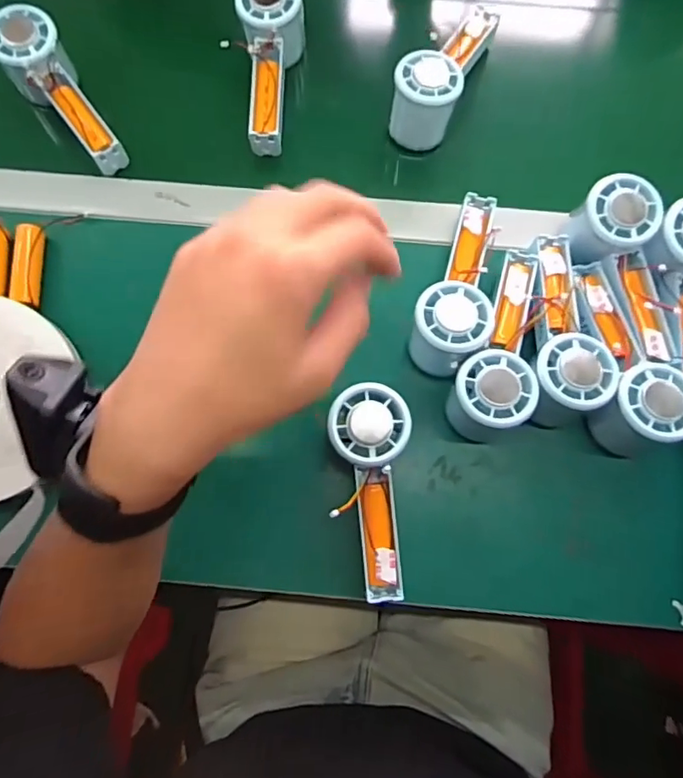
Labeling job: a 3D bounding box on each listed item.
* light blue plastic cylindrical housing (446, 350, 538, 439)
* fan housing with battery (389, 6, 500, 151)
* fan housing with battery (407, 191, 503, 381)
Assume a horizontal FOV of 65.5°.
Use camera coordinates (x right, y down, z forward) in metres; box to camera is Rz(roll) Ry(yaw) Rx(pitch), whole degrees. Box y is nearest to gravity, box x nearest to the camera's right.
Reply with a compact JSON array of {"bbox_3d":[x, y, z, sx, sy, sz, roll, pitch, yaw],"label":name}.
[{"bbox_3d":[0.110,0.007,0.405,0.057,0.064,0.056,0,75,0],"label":"light blue plastic cylindrical housing"},{"bbox_3d":[0.094,-0.296,0.484,0.054,0.057,0.150,24,76,6],"label":"fan housing with battery"},{"bbox_3d":[0.097,-0.087,0.425,0.053,0.054,0.157,18,76,4],"label":"fan housing with battery"}]

